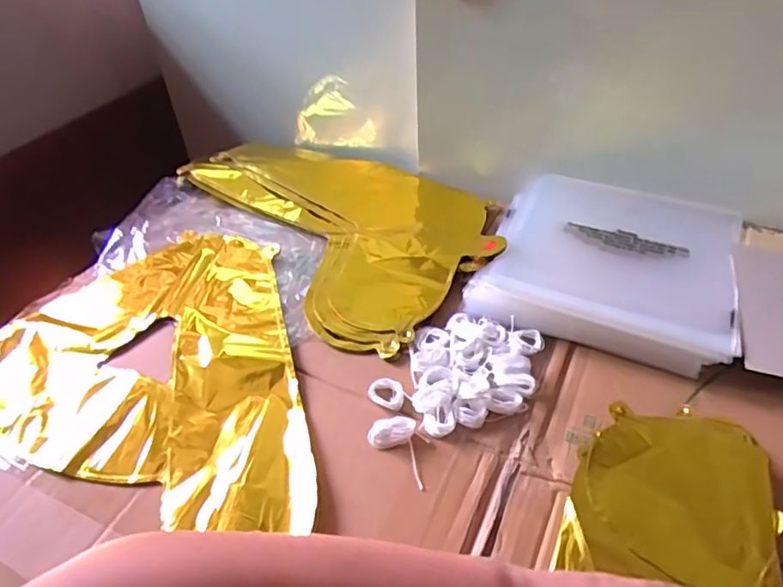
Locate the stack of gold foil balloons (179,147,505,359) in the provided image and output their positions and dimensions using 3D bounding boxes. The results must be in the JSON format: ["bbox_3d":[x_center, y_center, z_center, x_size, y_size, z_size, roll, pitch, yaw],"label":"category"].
[{"bbox_3d":[-0.064,-0.107,0.666,0.249,0.028,0.415,-31,50,-28],"label":"stack of gold foil balloons"}]

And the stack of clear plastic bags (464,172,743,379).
[{"bbox_3d":[0.213,-0.033,0.569,0.218,0.033,0.228,15,45,18],"label":"stack of clear plastic bags"}]

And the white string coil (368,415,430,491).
[{"bbox_3d":[0.012,0.113,0.433,0.055,0.014,0.033,32,52,31],"label":"white string coil"}]

